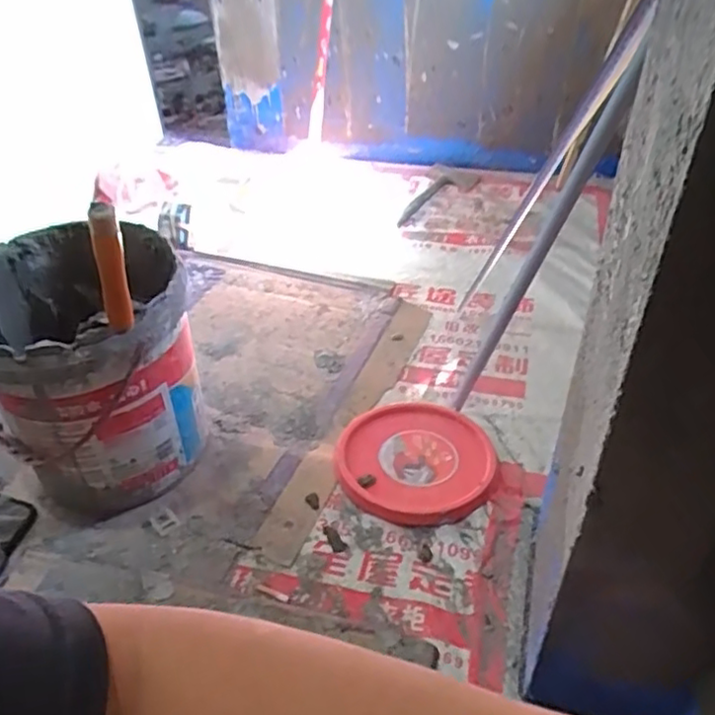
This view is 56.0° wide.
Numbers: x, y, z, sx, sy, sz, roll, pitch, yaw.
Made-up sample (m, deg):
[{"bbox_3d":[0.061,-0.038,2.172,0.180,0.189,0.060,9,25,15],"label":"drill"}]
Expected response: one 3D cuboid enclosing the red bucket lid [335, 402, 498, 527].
[{"bbox_3d":[0.095,0.160,1.107,0.249,0.017,0.245,-1,42,1],"label":"red bucket lid"}]

